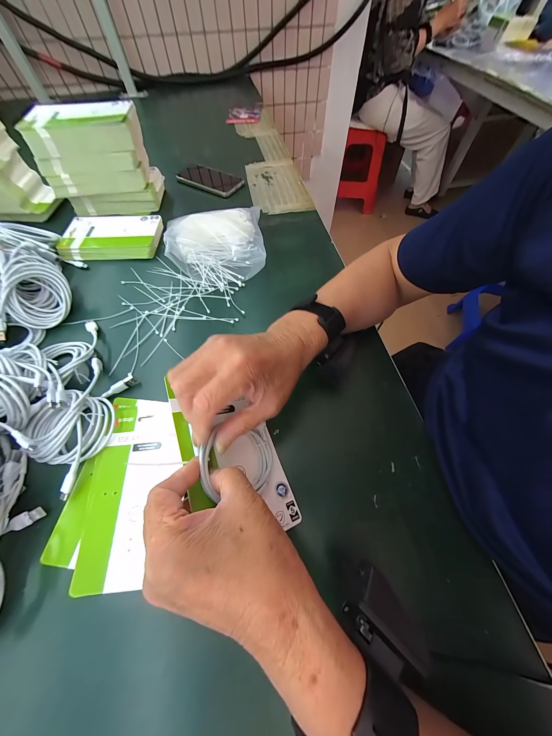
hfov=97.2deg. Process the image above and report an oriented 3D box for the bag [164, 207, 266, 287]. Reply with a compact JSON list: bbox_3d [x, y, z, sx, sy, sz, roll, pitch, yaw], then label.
[{"bbox_3d":[-0.111,-0.228,0.449,0.178,0.055,0.176,-9,60,-5],"label":"bag"}]

